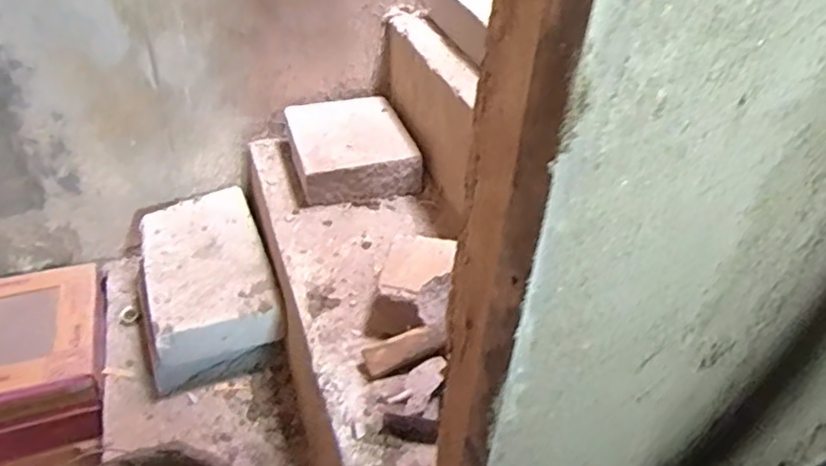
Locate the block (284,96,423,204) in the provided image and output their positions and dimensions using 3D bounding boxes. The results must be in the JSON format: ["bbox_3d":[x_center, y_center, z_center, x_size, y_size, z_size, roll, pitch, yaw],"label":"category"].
[{"bbox_3d":[-0.118,-0.162,1.164,0.207,0.076,0.261,-6,39,-15],"label":"block"}]

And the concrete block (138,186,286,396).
[{"bbox_3d":[-0.379,0.087,1.145,0.213,0.140,0.370,-11,40,-21],"label":"concrete block"}]

